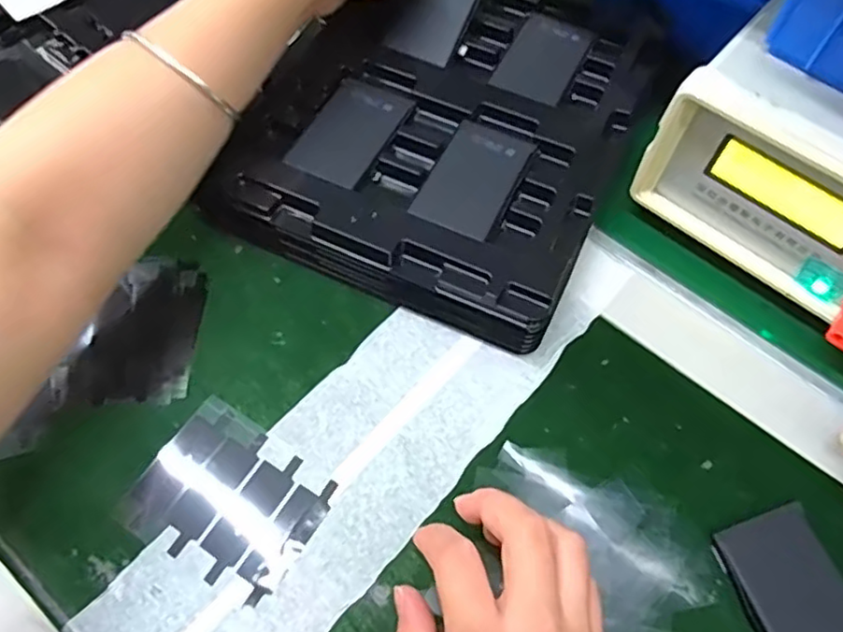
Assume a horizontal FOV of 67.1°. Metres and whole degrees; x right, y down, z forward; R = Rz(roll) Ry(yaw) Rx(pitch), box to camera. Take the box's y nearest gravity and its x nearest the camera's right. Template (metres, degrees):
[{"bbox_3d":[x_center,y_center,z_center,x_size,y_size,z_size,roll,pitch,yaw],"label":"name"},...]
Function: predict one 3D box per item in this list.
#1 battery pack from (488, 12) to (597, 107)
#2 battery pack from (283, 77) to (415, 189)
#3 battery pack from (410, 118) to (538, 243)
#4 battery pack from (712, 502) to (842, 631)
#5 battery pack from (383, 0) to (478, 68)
[{"bbox_3d":[0.082,-0.171,0.422,0.046,0.004,0.075,26,66,11],"label":"battery pack"},{"bbox_3d":[-0.042,-0.111,0.380,0.047,0.004,0.079,23,65,10],"label":"battery pack"},{"bbox_3d":[0.031,-0.081,0.366,0.046,0.006,0.081,24,65,11],"label":"battery pack"},{"bbox_3d":[0.177,0.134,0.295,0.049,0.009,0.081,-19,65,-11],"label":"battery pack"},{"bbox_3d":[0.012,-0.207,0.419,0.047,0.007,0.081,25,89,12],"label":"battery pack"}]

